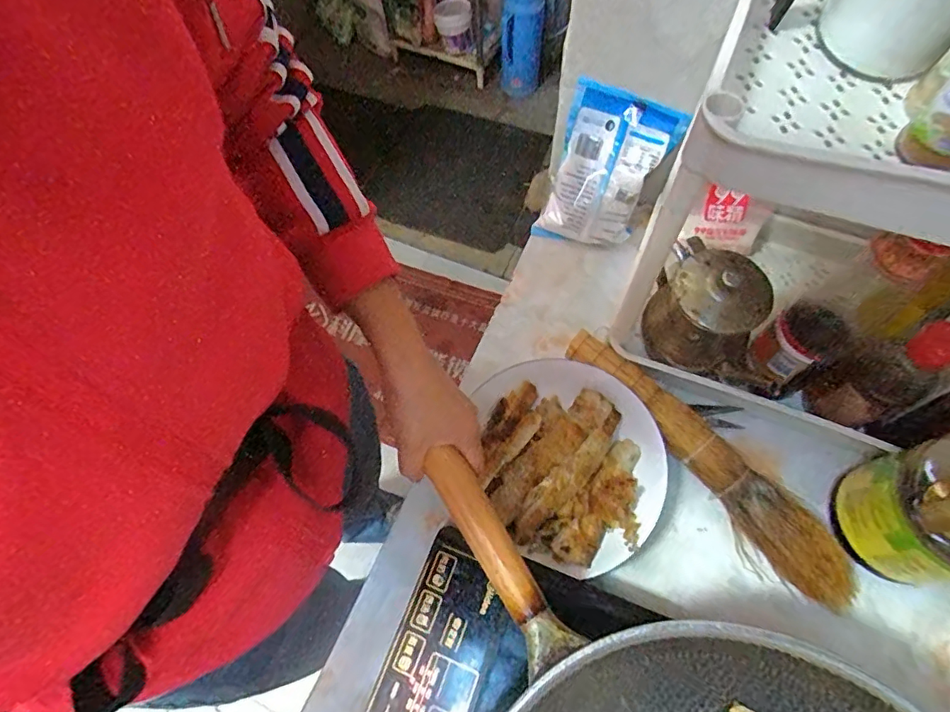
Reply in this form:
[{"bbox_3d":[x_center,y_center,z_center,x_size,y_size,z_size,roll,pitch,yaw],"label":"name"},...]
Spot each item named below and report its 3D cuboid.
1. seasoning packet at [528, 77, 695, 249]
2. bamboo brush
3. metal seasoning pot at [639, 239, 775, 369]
[{"bbox_3d":[0.139,-0.193,0.561,0.111,0.159,0.028,21,28,7],"label":"seasoning packet"},{"bbox_3d":[0.201,0.090,0.477,0.051,0.050,0.307,-39,70,-14],"label":"bamboo brush"},{"bbox_3d":[0.210,-0.038,0.492,0.081,0.113,0.087,-1,66,2],"label":"metal seasoning pot"}]

